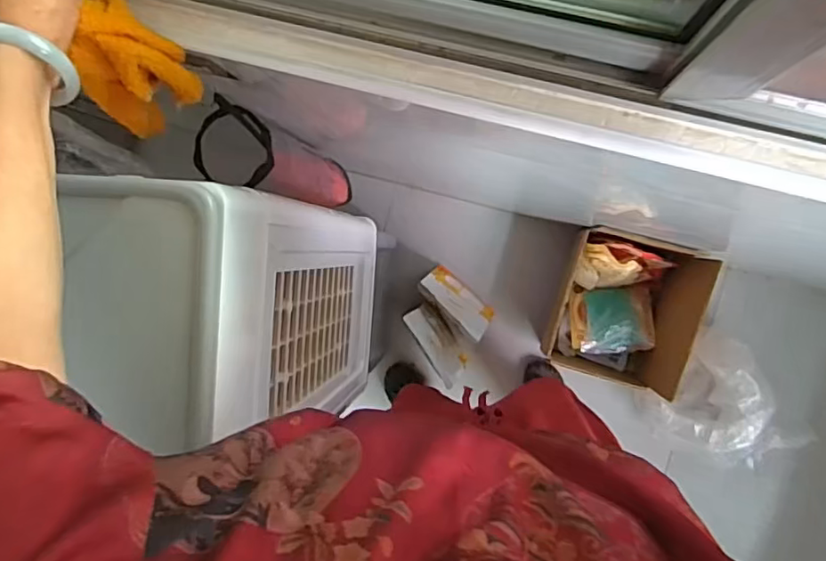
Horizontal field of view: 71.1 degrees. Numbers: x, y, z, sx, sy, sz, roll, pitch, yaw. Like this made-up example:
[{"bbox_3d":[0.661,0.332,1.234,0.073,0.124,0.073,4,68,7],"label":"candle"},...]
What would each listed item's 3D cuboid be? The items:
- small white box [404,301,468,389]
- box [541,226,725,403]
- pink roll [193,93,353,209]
[{"bbox_3d":[0.059,0.135,1.331,0.047,0.261,0.173,-31,88,9],"label":"small white box"},{"bbox_3d":[0.441,0.067,1.234,0.240,0.231,0.310,17,95,7],"label":"box"},{"bbox_3d":[-0.193,-0.167,0.840,0.103,0.396,0.084,12,95,7],"label":"pink roll"}]

